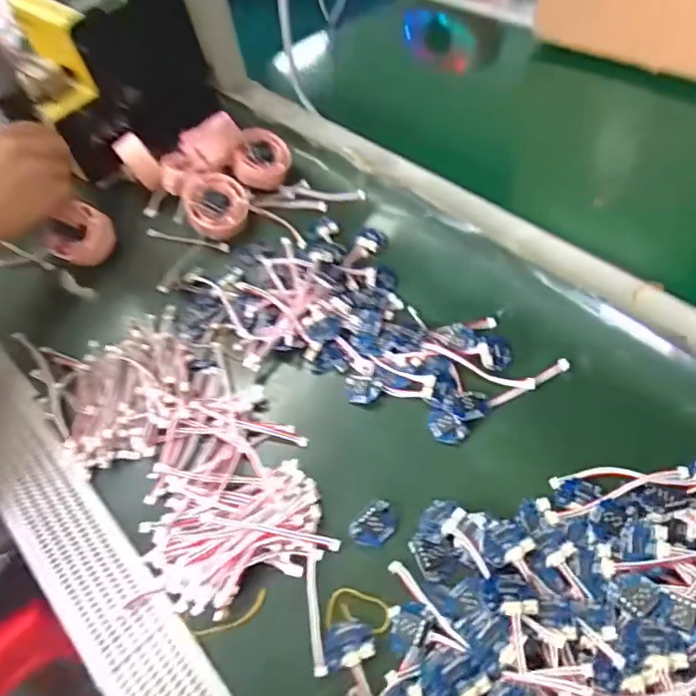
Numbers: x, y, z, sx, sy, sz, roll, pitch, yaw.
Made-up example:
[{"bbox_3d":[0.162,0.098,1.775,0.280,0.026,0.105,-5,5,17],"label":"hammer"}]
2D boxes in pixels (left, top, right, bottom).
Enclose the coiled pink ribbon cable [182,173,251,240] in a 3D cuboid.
[{"bbox_3d":[-0.121,-0.131,0.526,0.055,0.022,0.062,-26,75,-13],"label":"coiled pink ribbon cable"}]

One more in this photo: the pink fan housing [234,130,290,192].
[{"bbox_3d":[-0.083,-0.183,0.554,0.054,0.016,0.054,3,77,-14],"label":"pink fan housing"}]

